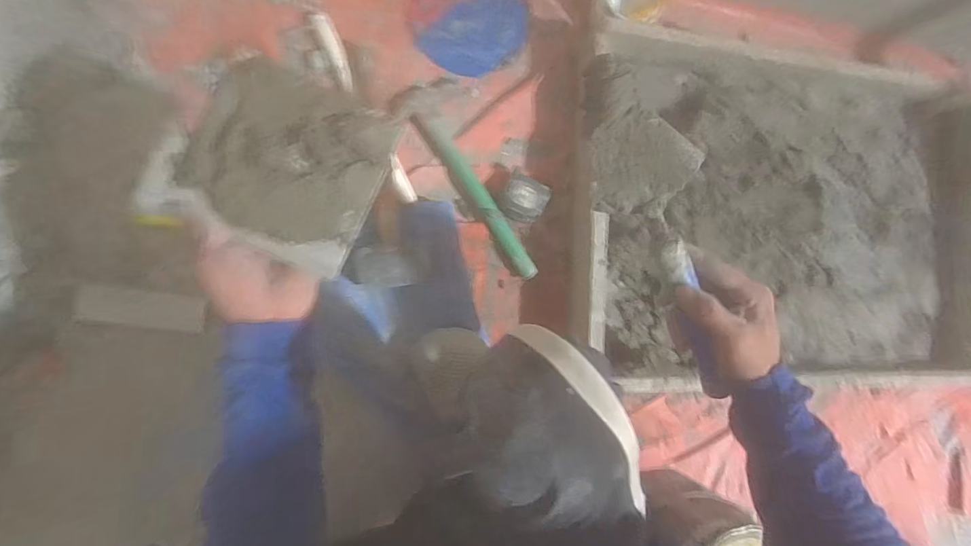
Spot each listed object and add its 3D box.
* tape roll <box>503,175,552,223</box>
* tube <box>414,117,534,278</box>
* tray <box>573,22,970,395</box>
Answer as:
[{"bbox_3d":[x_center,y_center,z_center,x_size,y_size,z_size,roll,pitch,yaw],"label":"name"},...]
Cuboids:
[{"bbox_3d":[0.058,-0.108,0.662,0.061,0.046,0.061,0,89,-12],"label":"tape roll"},{"bbox_3d":[-0.012,-0.112,0.654,0.028,0.029,0.281,-35,96,-10],"label":"tube"},{"bbox_3d":[0.494,-0.090,0.701,0.736,0.087,0.503,1,88,-12],"label":"tray"}]

